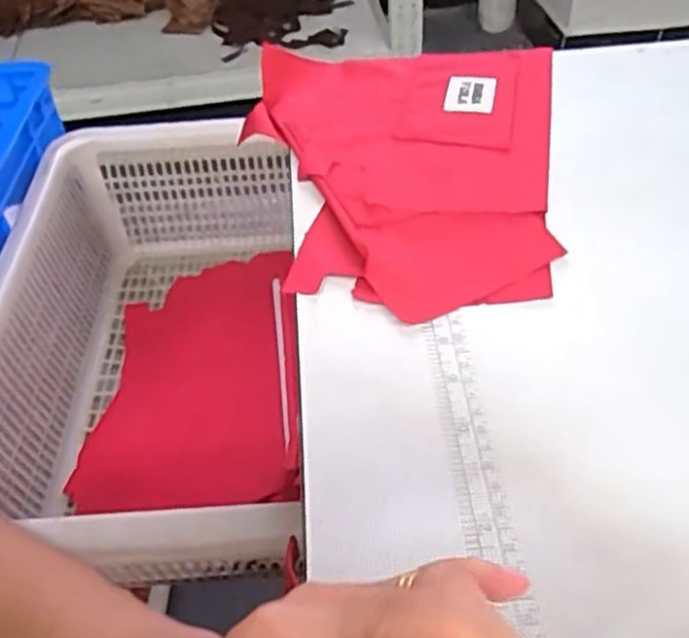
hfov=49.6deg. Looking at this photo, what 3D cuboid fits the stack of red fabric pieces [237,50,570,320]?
[{"bbox_3d":[0.032,-0.106,0.490,0.202,0.015,0.267,4,47,7],"label":"stack of red fabric pieces"}]

